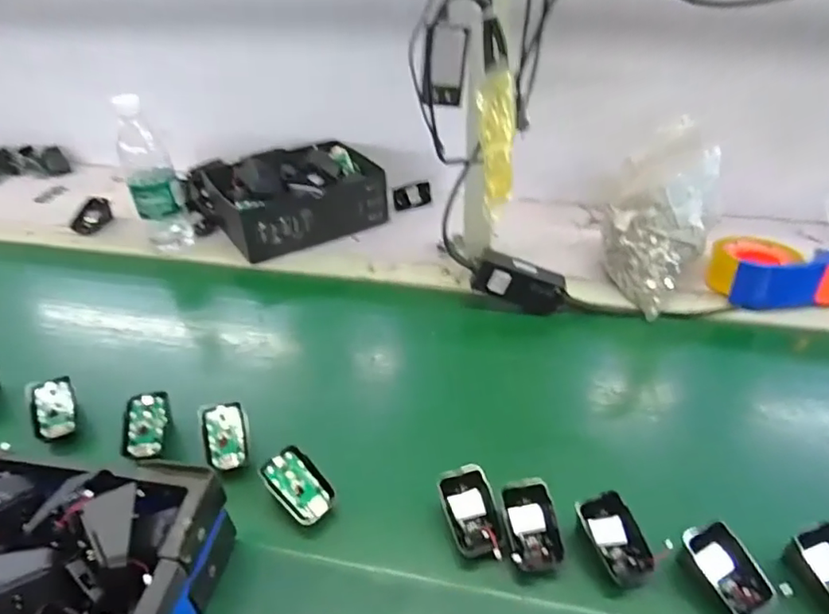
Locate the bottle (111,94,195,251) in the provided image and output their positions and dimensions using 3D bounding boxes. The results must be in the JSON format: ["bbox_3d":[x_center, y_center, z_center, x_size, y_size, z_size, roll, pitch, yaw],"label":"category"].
[{"bbox_3d":[-0.377,-0.189,0.801,0.066,0.200,0.055,-19,42,-21],"label":"bottle"}]

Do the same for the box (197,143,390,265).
[{"bbox_3d":[-0.181,-0.183,0.901,0.250,0.085,0.181,-23,44,-25],"label":"box"}]

